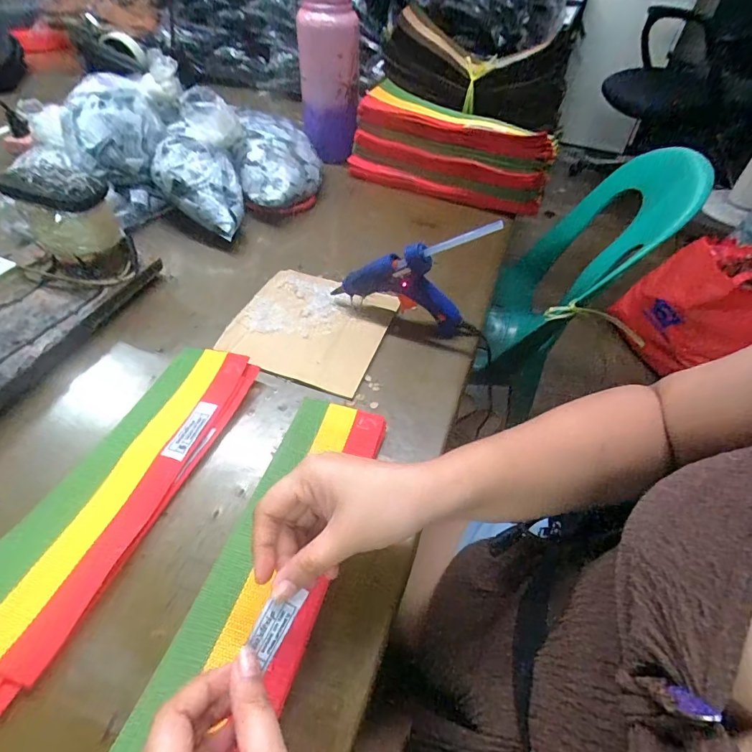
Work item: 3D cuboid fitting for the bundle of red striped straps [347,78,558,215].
[{"bbox_3d":[0.112,-0.344,0.663,0.304,0.105,0.092,24,53,16],"label":"bundle of red striped straps"}]

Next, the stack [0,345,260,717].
[{"bbox_3d":[-0.204,0.082,0.345,0.088,0.024,0.285,18,51,12],"label":"stack"}]

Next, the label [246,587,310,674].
[{"bbox_3d":[-0.058,0.143,0.249,0.021,0.004,0.038,41,55,-19],"label":"label"}]

